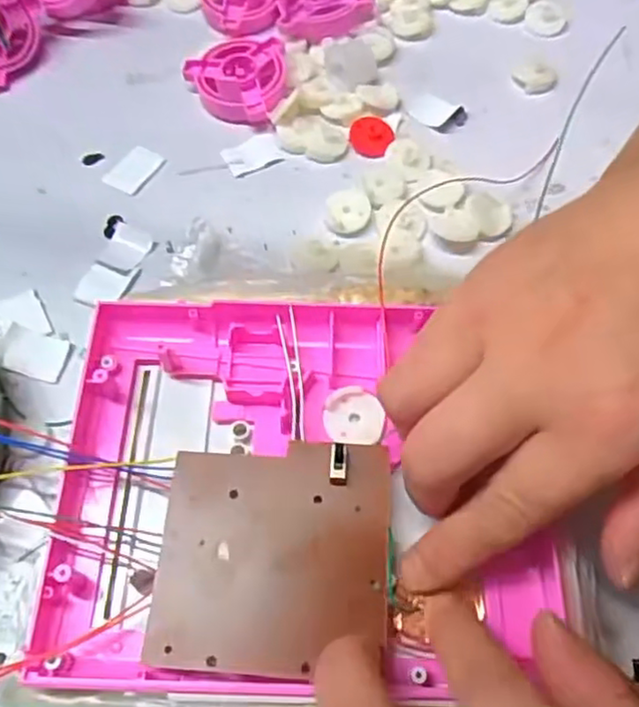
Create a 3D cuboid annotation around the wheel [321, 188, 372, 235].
[{"bbox_3d":[0.013,-0.069,0.327,0.022,0.007,0.022,-1,61,1],"label":"wheel"}]

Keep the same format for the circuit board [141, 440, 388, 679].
[{"bbox_3d":[-0.015,0.062,0.215,0.071,0.006,0.071,3,61,3],"label":"circuit board"}]

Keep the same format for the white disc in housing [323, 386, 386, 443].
[{"bbox_3d":[0.012,0.023,0.250,0.021,0.004,0.021,-1,61,1],"label":"white disc in housing"}]

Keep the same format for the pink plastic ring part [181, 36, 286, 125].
[{"bbox_3d":[-0.044,-0.146,0.364,0.053,0.016,0.048,-9,61,-4],"label":"pink plastic ring part"}]

